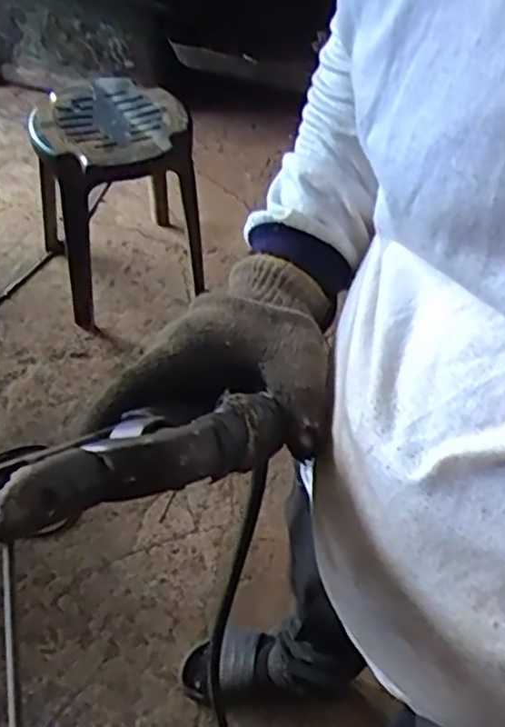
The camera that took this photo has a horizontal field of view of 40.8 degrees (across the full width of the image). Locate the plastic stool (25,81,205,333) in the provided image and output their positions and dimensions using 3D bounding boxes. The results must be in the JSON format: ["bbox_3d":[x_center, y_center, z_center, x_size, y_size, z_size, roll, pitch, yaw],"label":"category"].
[{"bbox_3d":[-0.322,-0.397,1.629,0.349,0.429,0.391,-19,57,-17],"label":"plastic stool"}]

